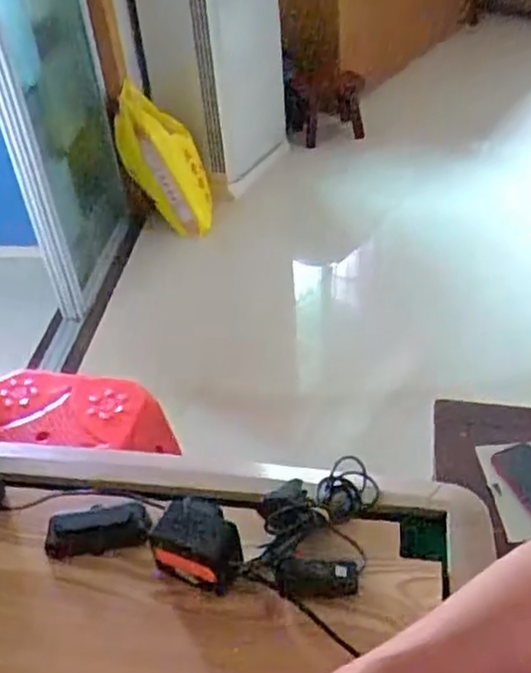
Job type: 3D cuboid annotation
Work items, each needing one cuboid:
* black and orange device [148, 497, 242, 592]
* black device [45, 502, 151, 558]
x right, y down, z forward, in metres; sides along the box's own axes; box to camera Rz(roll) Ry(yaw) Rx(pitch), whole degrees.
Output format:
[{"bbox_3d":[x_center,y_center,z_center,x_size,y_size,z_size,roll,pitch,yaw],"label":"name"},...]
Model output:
[{"bbox_3d":[-0.062,0.207,0.727,0.089,0.066,0.063,14,44,21],"label":"black and orange device"},{"bbox_3d":[-0.178,0.202,0.777,0.108,0.024,0.037,-8,41,-3],"label":"black device"}]

